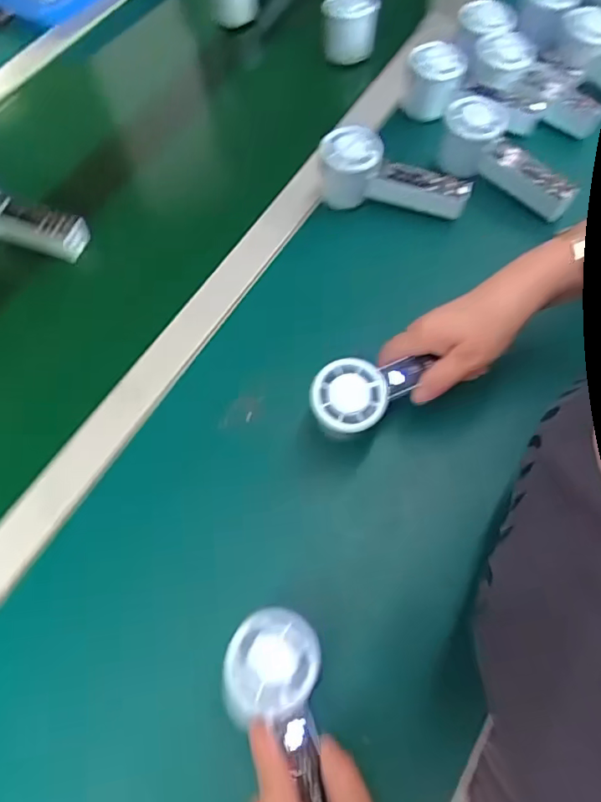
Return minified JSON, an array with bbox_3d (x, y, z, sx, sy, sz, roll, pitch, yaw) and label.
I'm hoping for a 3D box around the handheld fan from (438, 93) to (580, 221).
[{"bbox_3d":[0.219,-0.261,0.598,0.167,0.053,0.074,44,71,7],"label":"handheld fan"}]

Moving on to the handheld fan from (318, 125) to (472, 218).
[{"bbox_3d":[0.095,-0.231,0.592,0.159,0.067,0.054,17,63,-4],"label":"handheld fan"}]

